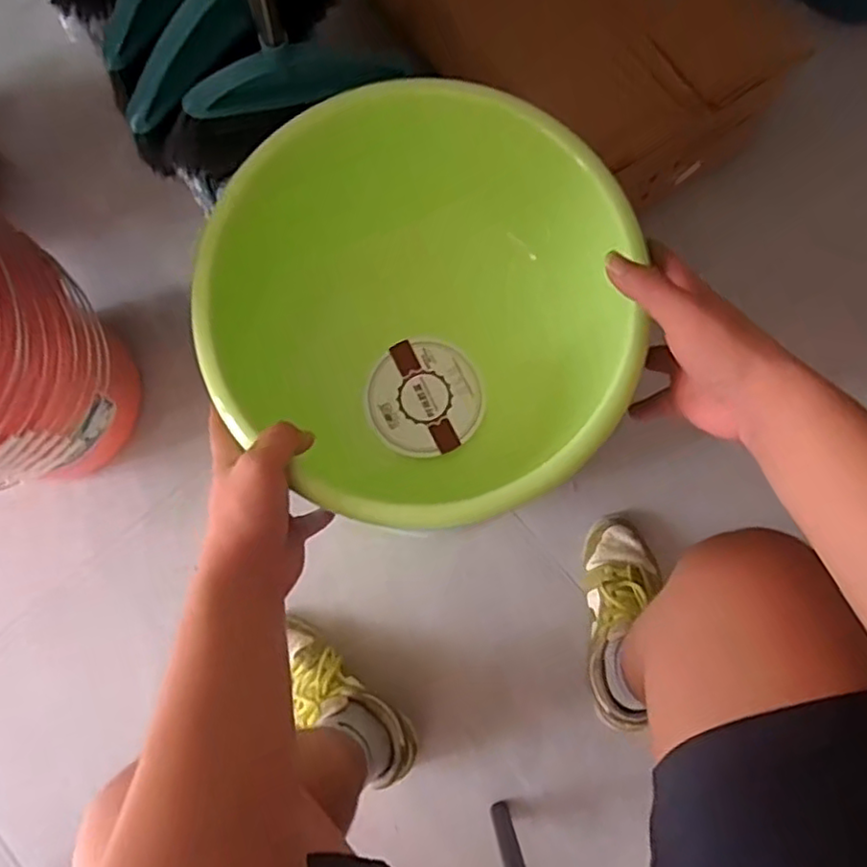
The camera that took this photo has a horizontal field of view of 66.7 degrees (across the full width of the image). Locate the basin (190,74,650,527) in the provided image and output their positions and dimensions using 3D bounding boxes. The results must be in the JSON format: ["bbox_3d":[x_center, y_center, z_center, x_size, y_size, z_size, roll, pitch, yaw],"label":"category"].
[{"bbox_3d":[-0.017,-0.103,0.512,0.290,0.120,0.341,-37,81,-6],"label":"basin"}]

